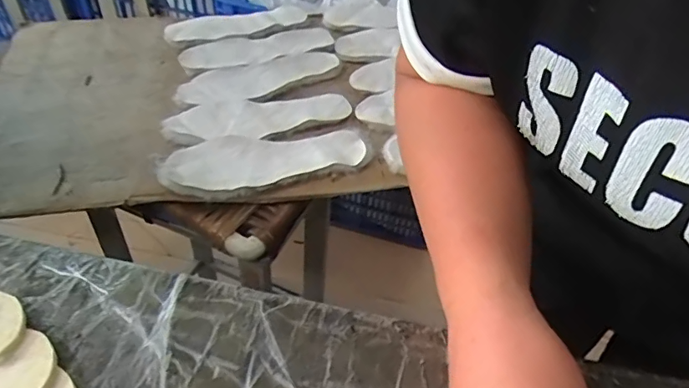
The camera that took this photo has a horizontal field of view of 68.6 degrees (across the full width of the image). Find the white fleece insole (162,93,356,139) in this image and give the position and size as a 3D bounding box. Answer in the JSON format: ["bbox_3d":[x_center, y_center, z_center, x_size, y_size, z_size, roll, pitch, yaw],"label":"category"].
[{"bbox_3d":[-0.119,-0.117,0.735,0.269,0.015,0.084,-15,49,-18],"label":"white fleece insole"}]

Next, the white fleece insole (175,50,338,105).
[{"bbox_3d":[-0.130,-0.190,0.811,0.282,0.012,0.085,-22,51,-29],"label":"white fleece insole"}]

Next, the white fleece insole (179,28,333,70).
[{"bbox_3d":[-0.145,-0.254,0.875,0.278,0.010,0.088,-20,54,-29],"label":"white fleece insole"}]

